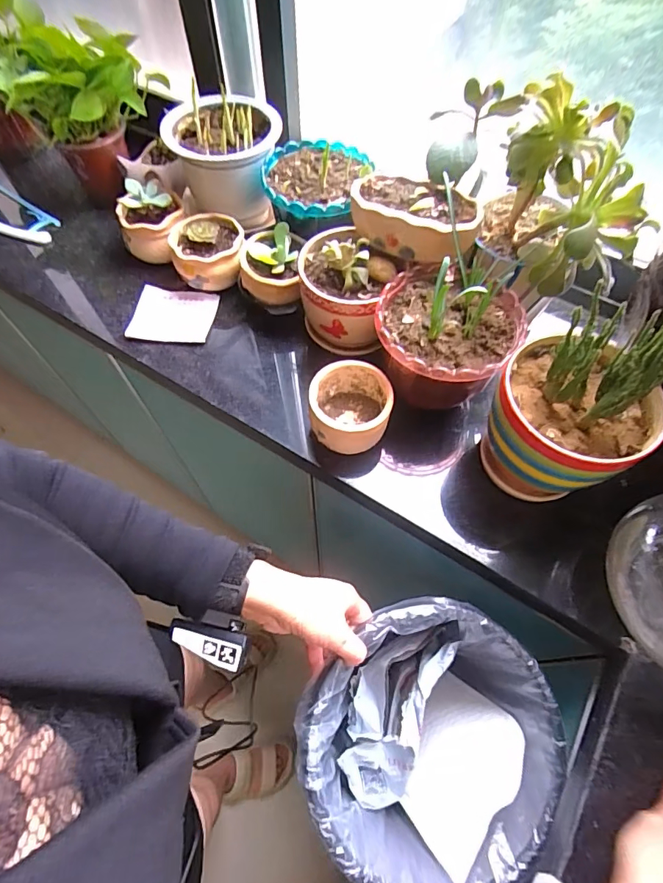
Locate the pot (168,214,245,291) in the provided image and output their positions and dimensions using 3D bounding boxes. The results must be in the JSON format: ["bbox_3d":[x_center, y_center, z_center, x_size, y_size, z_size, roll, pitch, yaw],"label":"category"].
[{"bbox_3d":[-0.168,-0.256,0.621,0.095,0.073,0.091,-1,57,1],"label":"pot"}]

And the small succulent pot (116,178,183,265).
[{"bbox_3d":[-0.251,-0.310,0.636,0.072,0.102,0.076,-1,57,1],"label":"small succulent pot"}]

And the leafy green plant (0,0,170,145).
[{"bbox_3d":[-0.435,-0.524,0.616,0.362,0.130,0.179,21,59,0],"label":"leafy green plant"}]

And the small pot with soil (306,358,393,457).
[{"bbox_3d":[0.020,-0.036,0.497,0.086,0.062,0.085,-1,57,1],"label":"small pot with soil"}]

